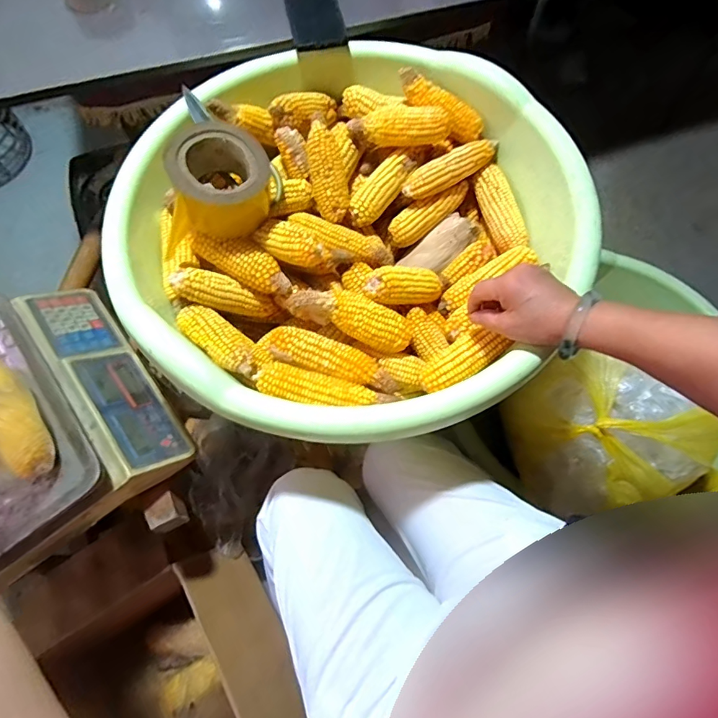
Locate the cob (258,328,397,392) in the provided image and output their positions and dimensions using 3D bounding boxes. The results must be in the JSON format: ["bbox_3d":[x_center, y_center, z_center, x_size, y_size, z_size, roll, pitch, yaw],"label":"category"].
[{"bbox_3d":[-0.038,0.000,0.543,0.163,0.039,0.041,14,66,9],"label":"cob"}]

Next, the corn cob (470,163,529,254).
[{"bbox_3d":[0.196,-0.211,0.631,0.046,0.041,0.127,-15,65,-5],"label":"corn cob"}]

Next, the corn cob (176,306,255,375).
[{"bbox_3d":[-0.163,-0.026,0.537,0.116,0.037,0.045,39,72,18],"label":"corn cob"}]

